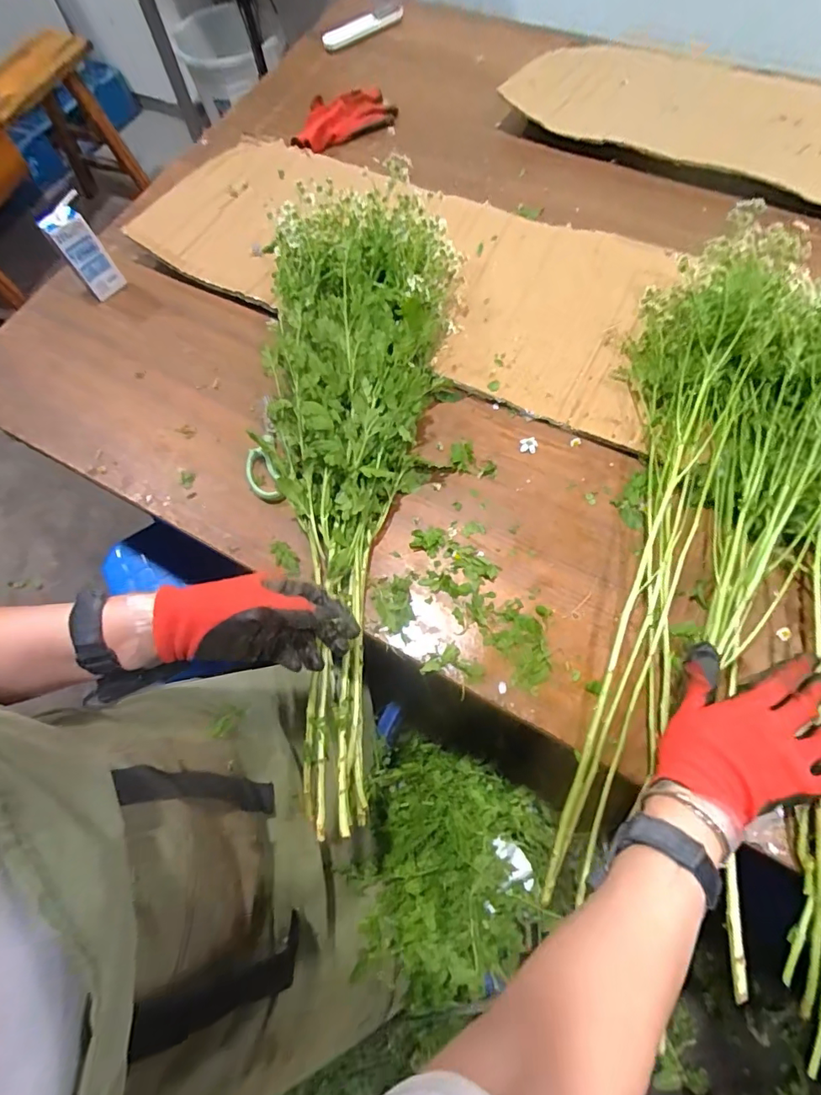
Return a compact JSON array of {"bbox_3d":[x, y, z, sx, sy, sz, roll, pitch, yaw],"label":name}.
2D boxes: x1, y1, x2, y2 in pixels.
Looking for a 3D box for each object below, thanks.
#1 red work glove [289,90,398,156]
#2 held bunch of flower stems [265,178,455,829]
[{"bbox_3d":[-0.118,-0.725,0.840,0.206,0.035,0.081,-37,69,-10],"label":"red work glove"},{"bbox_3d":[-0.074,-0.104,0.584,0.227,0.101,0.772,1,77,3],"label":"held bunch of flower stems"}]

